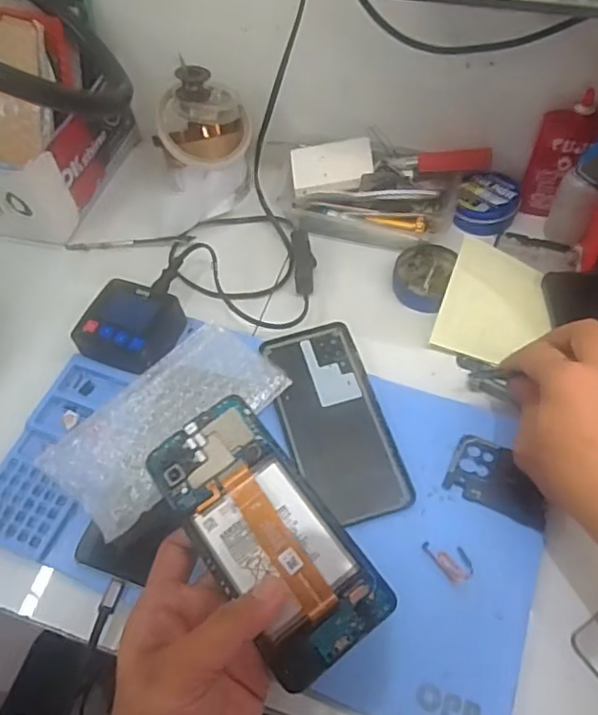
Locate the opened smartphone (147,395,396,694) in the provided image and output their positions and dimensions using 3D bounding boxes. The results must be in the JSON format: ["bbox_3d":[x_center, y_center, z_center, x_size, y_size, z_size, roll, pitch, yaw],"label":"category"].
[{"bbox_3d":[-0.021,0.096,0.337,0.071,0.013,0.159,-35,62,-17],"label":"opened smartphone"}]

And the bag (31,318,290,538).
[{"bbox_3d":[-0.096,0.048,0.440,0.088,0.032,0.166,36,67,24],"label":"bag"}]

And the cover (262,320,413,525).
[{"bbox_3d":[0.026,0.044,0.452,0.073,0.011,0.168,-16,58,-6],"label":"cover"}]

